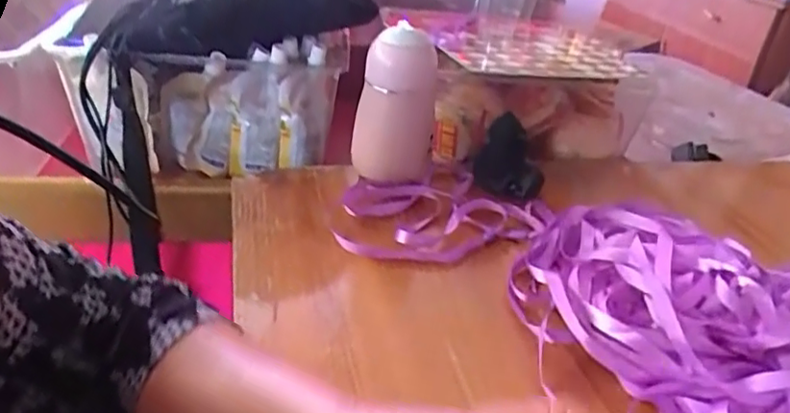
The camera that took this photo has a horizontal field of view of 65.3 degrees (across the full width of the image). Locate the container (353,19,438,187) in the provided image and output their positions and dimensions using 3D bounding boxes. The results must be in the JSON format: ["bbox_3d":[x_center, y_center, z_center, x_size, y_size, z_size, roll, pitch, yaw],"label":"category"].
[{"bbox_3d":[0.000,-0.096,0.589,0.072,0.134,0.077,5,30,-3],"label":"container"}]

